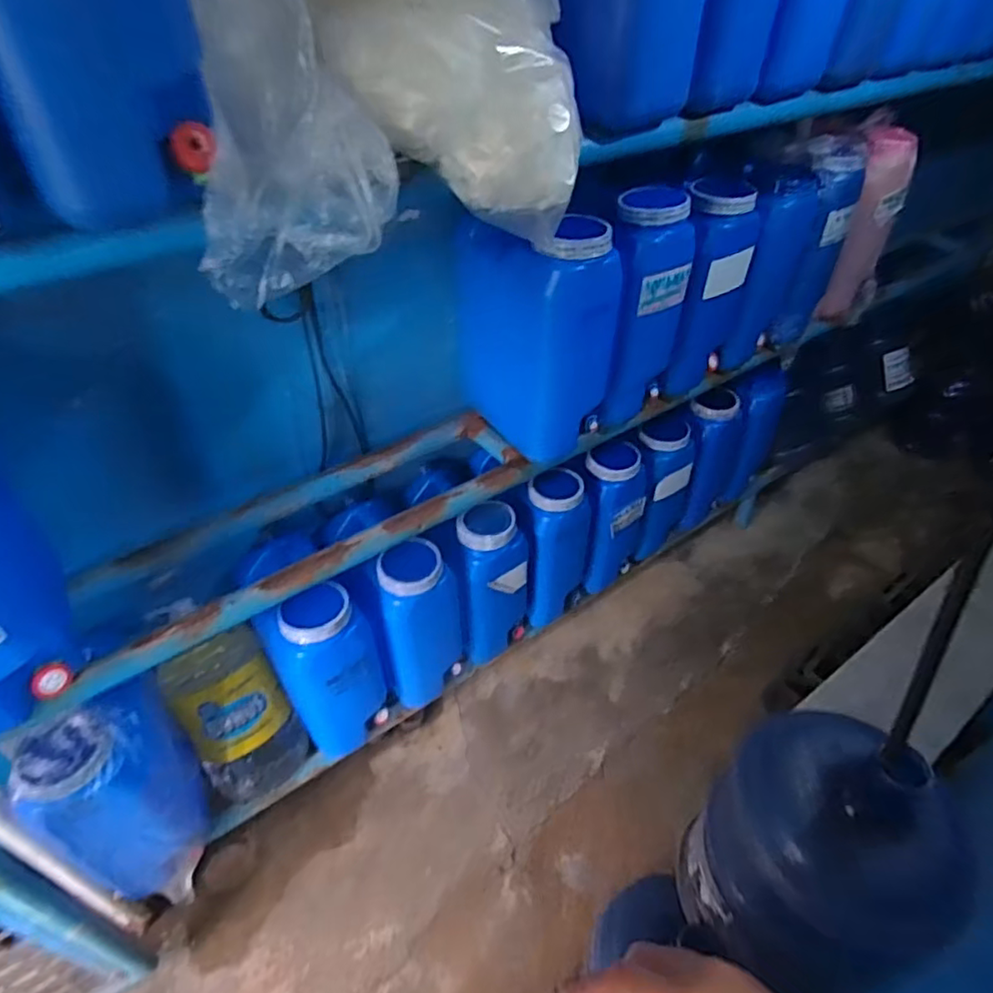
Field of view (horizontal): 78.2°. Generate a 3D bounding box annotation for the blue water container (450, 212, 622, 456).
[{"bbox_3d":[0.062,-0.307,1.103,0.168,0.387,0.266,-28,49,-28],"label":"blue water container"}]

